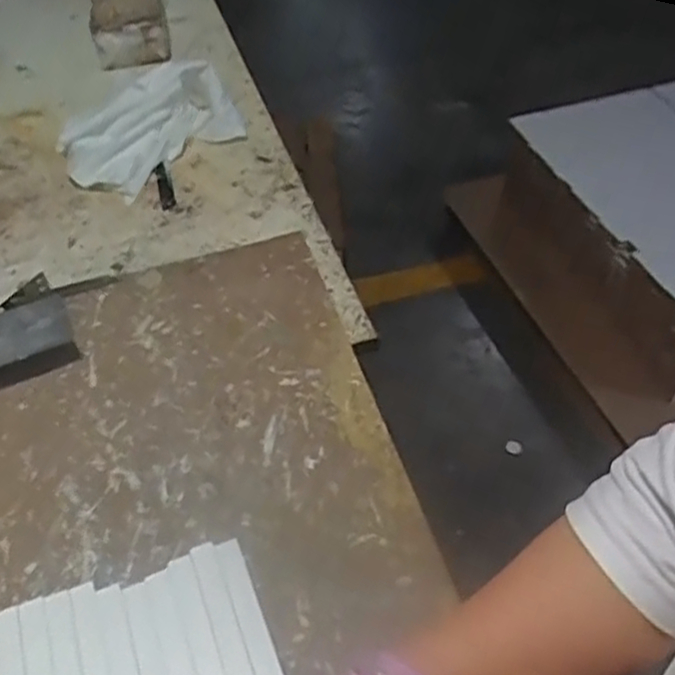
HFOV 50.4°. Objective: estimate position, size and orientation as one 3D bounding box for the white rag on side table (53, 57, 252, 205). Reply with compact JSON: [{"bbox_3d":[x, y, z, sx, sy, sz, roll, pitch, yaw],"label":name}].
[{"bbox_3d":[-0.238,-0.261,0.876,0.153,0.073,0.203,33,57,30],"label":"white rag on side table"}]

